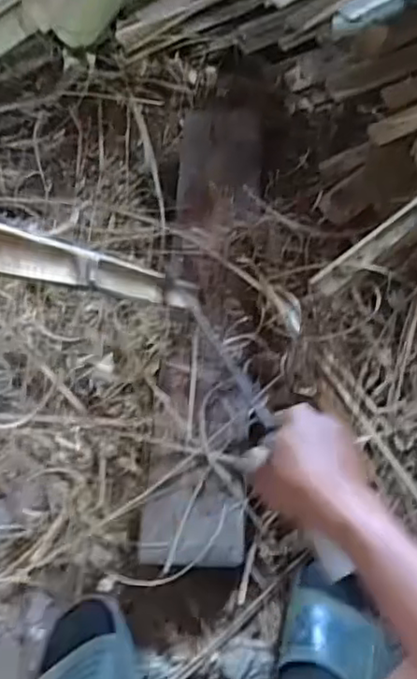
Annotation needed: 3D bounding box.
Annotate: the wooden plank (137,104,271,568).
[{"bbox_3d":[0.007,-0.049,0.824,0.129,0.034,0.648,0,65,11],"label":"wooden plank"}]

